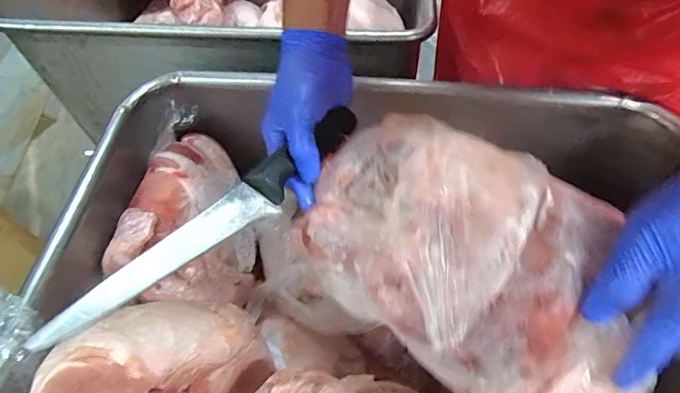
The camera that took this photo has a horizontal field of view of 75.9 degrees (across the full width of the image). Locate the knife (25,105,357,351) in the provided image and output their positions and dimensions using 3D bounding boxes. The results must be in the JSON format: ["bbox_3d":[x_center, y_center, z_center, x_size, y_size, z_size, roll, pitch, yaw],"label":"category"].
[{"bbox_3d":[-0.094,0.009,0.367,0.029,0.044,0.316,39,61,20],"label":"knife"}]

